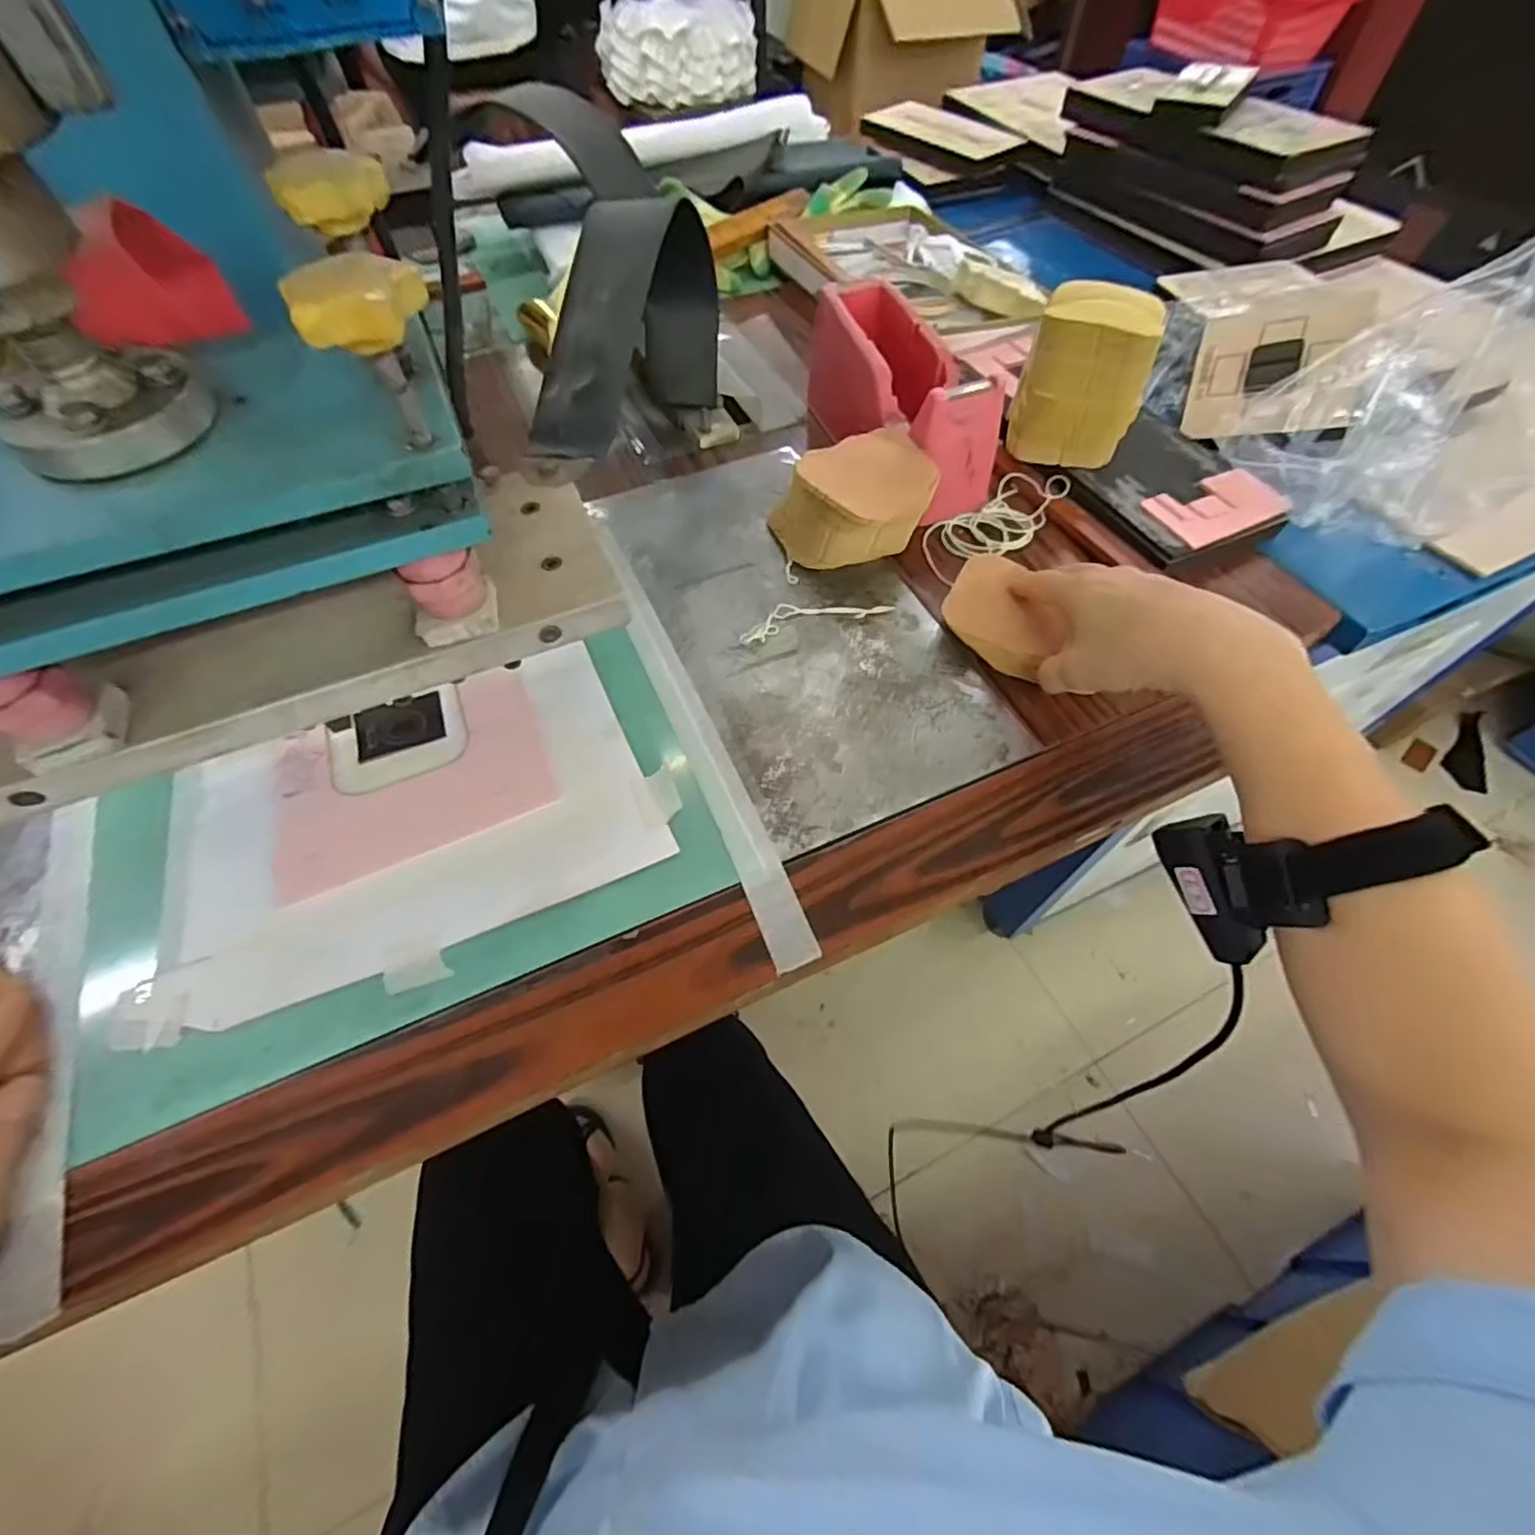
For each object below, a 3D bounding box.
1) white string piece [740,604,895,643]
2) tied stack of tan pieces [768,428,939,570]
[{"bbox_3d":[0.033,-0.107,0.451,0.108,0.005,0.026,-15,59,-9],"label":"white string piece"},{"bbox_3d":[0.063,-0.189,0.468,0.105,0.067,0.078,-11,59,-6],"label":"tied stack of tan pieces"}]

